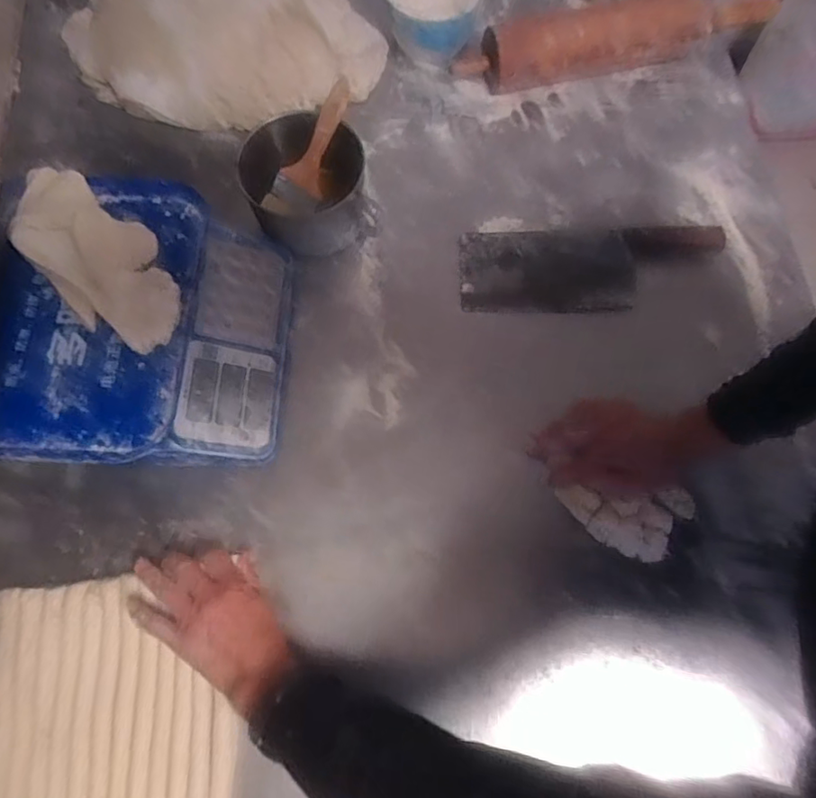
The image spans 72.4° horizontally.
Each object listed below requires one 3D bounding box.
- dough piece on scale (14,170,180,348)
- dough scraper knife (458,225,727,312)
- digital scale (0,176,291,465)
[{"bbox_3d":[-0.314,-0.148,0.553,0.101,0.033,0.236,-42,77,-12],"label":"dough piece on scale"},{"bbox_3d":[0.221,-0.166,0.679,0.311,0.023,0.114,-4,72,-2],"label":"dough scraper knife"},{"bbox_3d":[-0.282,-0.071,0.597,0.281,0.112,0.291,2,72,0],"label":"digital scale"}]

